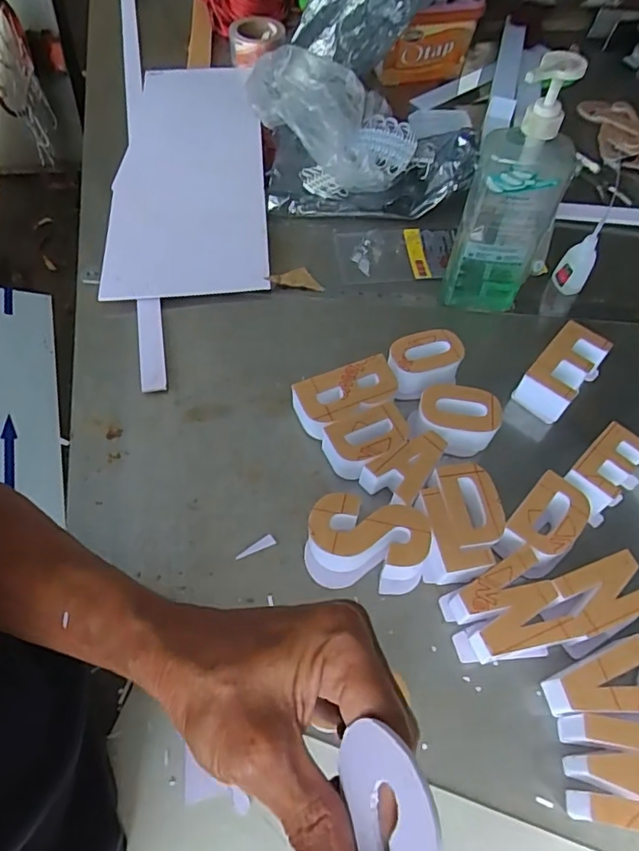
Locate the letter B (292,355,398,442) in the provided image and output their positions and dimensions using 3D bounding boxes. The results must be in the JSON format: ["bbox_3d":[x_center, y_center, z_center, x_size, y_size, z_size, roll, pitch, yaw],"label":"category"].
[{"bbox_3d":[0.029,-0.028,0.593,0.112,0.051,0.063,-25,64,-17],"label":"letter B"}]

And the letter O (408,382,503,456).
[{"bbox_3d":[0.144,-0.004,0.582,0.096,0.053,0.062,4,59,1],"label":"letter O"}]

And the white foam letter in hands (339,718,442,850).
[{"bbox_3d":[0.023,0.132,0.184,0.004,0.044,0.050,7,56,-38],"label":"white foam letter in hands"}]

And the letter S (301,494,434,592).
[{"bbox_3d":[0.044,0.114,0.506,0.109,0.049,0.074,6,59,3],"label":"letter S"}]

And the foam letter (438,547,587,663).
[{"bbox_3d":[0.170,0.167,0.478,0.103,0.048,0.082,-15,60,-10],"label":"foam letter"}]

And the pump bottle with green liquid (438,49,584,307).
[{"bbox_3d":[0.212,-0.245,0.590,0.093,0.283,0.061,13,59,4],"label":"pump bottle with green liquid"}]

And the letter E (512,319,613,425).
[{"bbox_3d":[0.281,-0.059,0.624,0.061,0.058,0.112,41,66,21],"label":"letter E"}]

